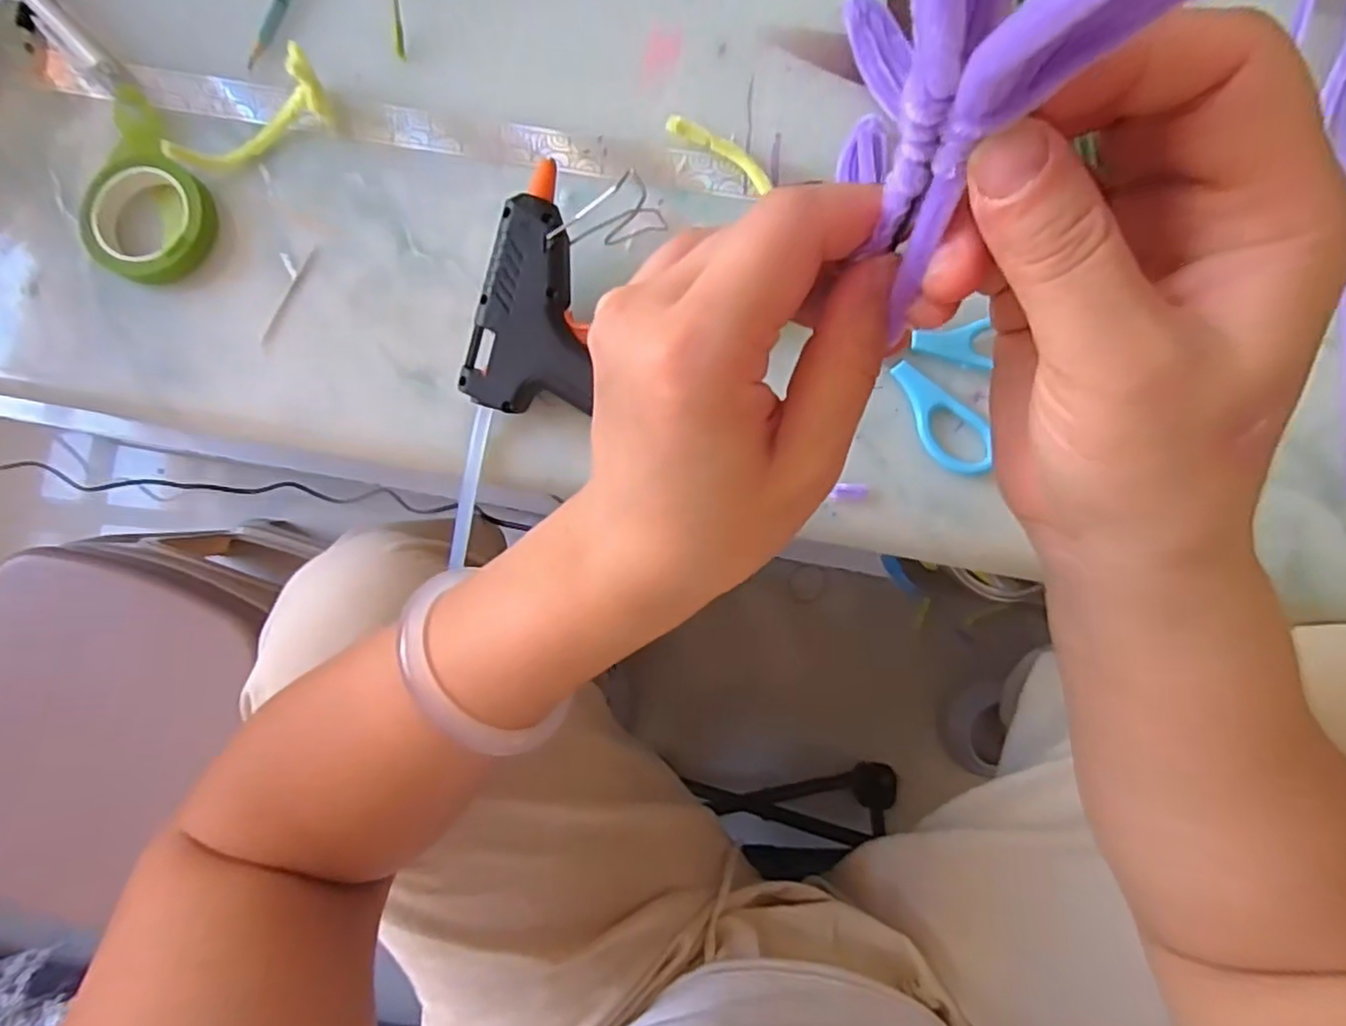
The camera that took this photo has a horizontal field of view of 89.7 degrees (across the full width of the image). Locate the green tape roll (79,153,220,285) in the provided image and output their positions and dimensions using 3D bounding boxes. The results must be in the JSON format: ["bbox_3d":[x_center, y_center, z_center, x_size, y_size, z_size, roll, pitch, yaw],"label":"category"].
[{"bbox_3d":[-0.266,-0.148,0.344,0.063,0.015,0.061,0,84,3],"label":"green tape roll"}]

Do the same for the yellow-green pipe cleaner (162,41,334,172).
[{"bbox_3d":[-0.214,-0.196,0.339,0.084,0.024,0.027,-31,84,-1],"label":"yellow-green pipe cleaner"}]

